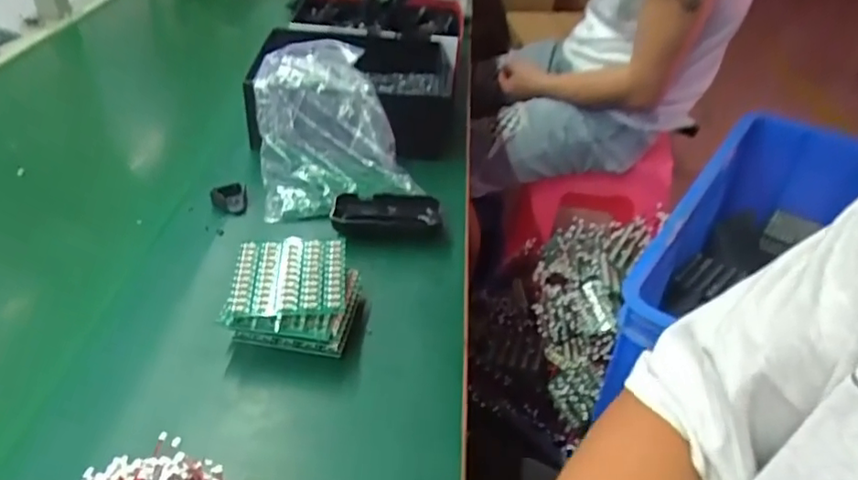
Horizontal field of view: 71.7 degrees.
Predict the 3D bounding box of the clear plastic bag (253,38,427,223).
[{"bbox_3d":[-0.107,-0.130,0.648,0.155,0.113,0.181,-6,40,-12],"label":"clear plastic bag"}]

